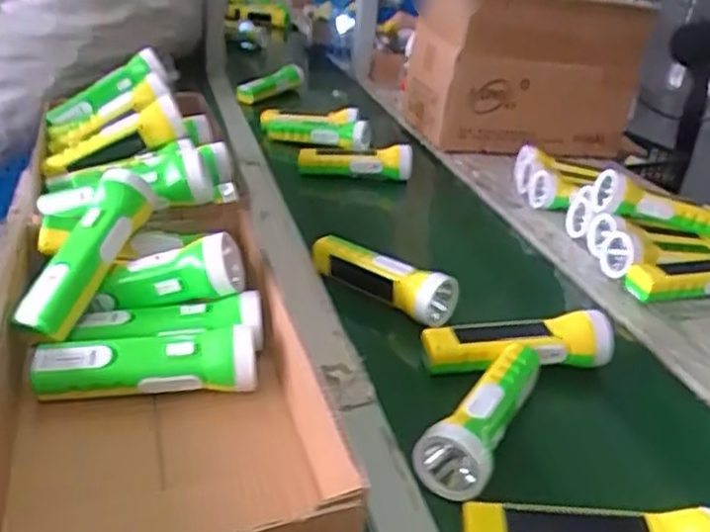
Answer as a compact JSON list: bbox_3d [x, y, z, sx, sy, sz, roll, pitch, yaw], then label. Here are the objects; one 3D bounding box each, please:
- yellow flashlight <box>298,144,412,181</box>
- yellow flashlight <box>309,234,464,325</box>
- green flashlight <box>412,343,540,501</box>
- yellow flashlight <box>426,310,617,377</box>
[{"bbox_3d":[0.000,-0.156,1.086,0.174,0.060,0.061,7,27,0],"label":"yellow flashlight"},{"bbox_3d":[0.028,0.007,0.741,0.166,0.050,0.043,28,34,36],"label":"yellow flashlight"},{"bbox_3d":[0.104,0.112,0.555,0.048,0.041,0.171,19,30,23],"label":"green flashlight"},{"bbox_3d":[0.149,0.072,0.646,0.169,0.052,0.057,-2,29,-17],"label":"yellow flashlight"}]

